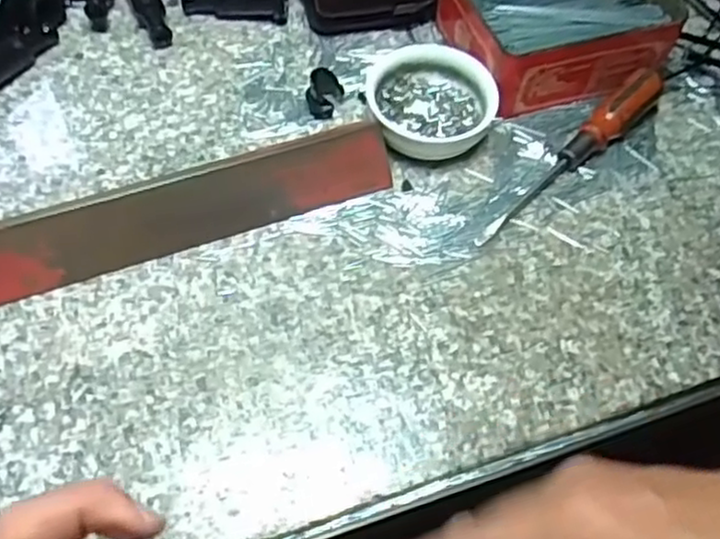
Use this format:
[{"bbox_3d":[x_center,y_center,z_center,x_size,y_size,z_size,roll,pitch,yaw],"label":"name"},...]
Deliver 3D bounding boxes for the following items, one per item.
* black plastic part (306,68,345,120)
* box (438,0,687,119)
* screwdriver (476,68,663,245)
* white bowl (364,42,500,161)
[{"bbox_3d":[-0.021,-0.099,0.414,0.016,0.025,0.021,22,60,10],"label":"black plastic part"},{"bbox_3d":[0.120,-0.161,0.451,0.128,0.041,0.114,-15,61,-12],"label":"box"},{"bbox_3d":[0.116,-0.063,0.399,0.145,0.021,0.018,-39,68,-23],"label":"screwdriver"},{"bbox_3d":[0.039,-0.094,0.410,0.068,0.024,0.069,1,59,-2],"label":"white bowl"}]

